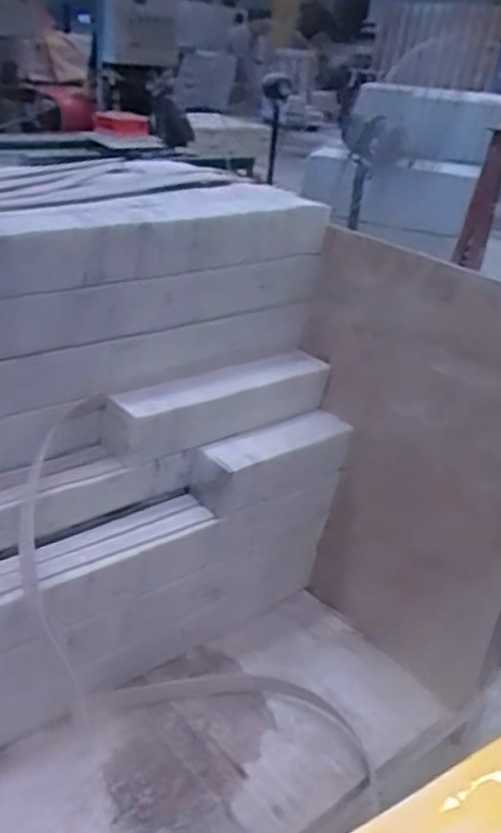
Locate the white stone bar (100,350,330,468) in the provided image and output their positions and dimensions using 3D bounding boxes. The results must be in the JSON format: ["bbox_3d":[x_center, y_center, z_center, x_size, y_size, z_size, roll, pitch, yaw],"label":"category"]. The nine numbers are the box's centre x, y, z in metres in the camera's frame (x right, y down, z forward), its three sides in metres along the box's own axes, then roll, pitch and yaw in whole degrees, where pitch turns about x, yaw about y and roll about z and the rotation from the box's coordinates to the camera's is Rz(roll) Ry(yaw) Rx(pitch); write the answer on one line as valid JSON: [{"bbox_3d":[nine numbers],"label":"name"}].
[{"bbox_3d":[-0.051,-0.024,1.438,0.517,0.112,0.101,-15,35,-33],"label":"white stone bar"}]

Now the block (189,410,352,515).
[{"bbox_3d":[0.045,0.089,1.437,0.356,0.098,0.116,-16,35,-34],"label":"block"}]

